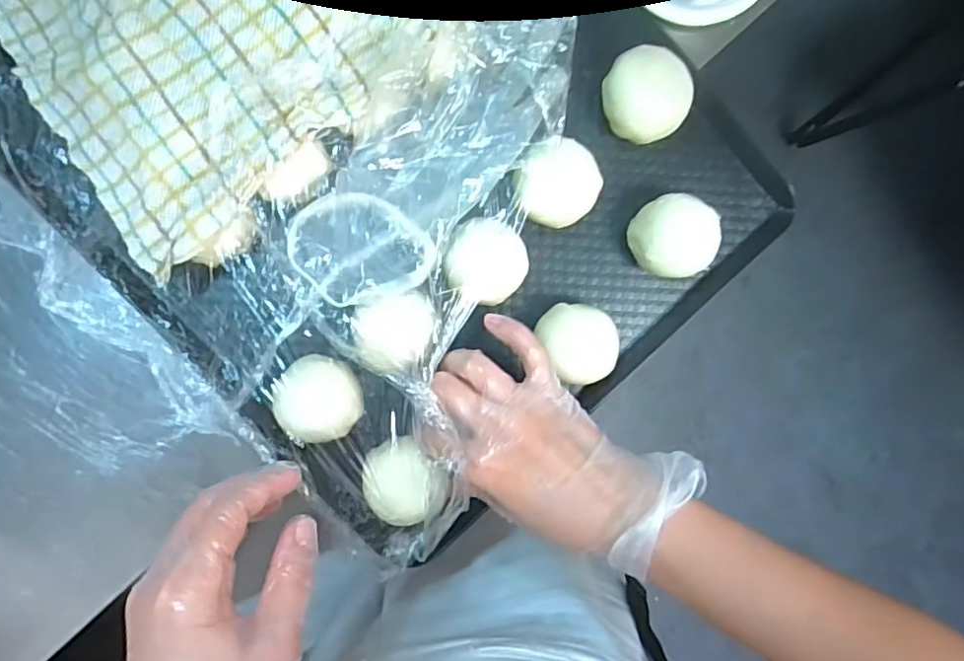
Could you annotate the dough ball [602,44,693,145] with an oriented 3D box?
[{"bbox_3d":[0.098,-0.140,0.372,0.049,0.033,0.050,0,93,-5],"label":"dough ball"}]

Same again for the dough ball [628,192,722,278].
[{"bbox_3d":[0.115,-0.055,0.376,0.047,0.041,0.045,0,93,-5],"label":"dough ball"}]

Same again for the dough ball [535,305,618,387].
[{"bbox_3d":[0.058,0.005,0.379,0.040,0.034,0.048,-28,95,-3],"label":"dough ball"}]

